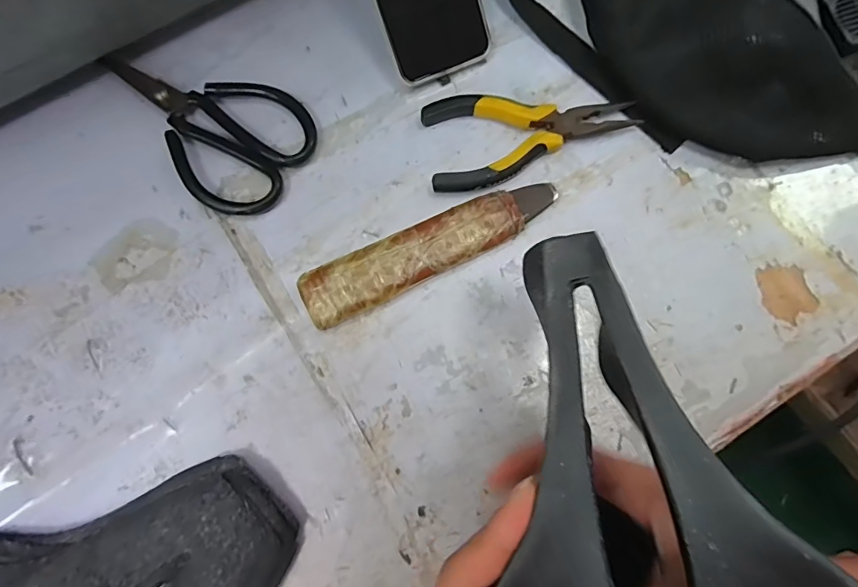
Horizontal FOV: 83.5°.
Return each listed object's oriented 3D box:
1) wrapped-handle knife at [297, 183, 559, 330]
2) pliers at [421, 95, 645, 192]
[{"bbox_3d":[0.003,-0.032,0.336,0.186,0.018,0.039,-26,80,-4],"label":"wrapped-handle knife"},{"bbox_3d":[0.074,-0.116,0.354,0.149,0.017,0.067,-9,79,-1],"label":"pliers"}]

